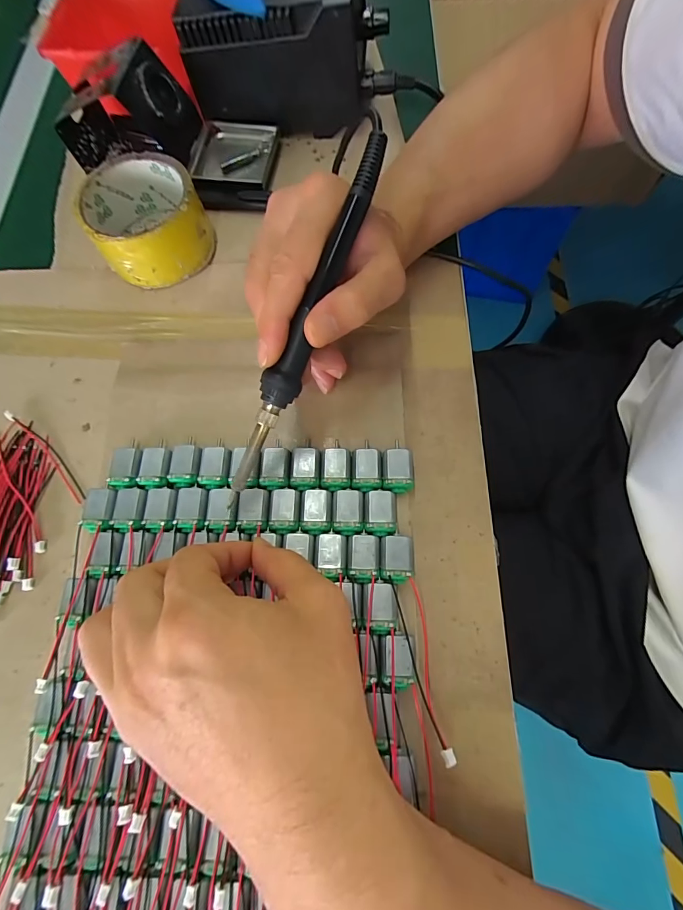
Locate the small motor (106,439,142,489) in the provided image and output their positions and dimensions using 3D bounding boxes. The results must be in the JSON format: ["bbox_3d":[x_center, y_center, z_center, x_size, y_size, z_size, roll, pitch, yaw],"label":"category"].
[{"bbox_3d":[-0.139,0.008,0.262,0.019,0.016,0.030,0,70,1],"label":"small motor"}]

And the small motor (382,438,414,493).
[{"bbox_3d":[0.035,0.009,0.254,0.019,0.015,0.030,1,70,1],"label":"small motor"}]

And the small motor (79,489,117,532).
[{"bbox_3d":[-0.150,0.036,0.254,0.019,0.016,0.026,0,70,1],"label":"small motor"}]

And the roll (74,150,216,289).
[{"bbox_3d":[-0.149,-0.179,0.308,0.081,0.048,0.083,-1,72,3],"label":"roll"}]

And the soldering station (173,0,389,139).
[{"bbox_3d":[-0.047,-0.355,0.344,0.158,0.097,0.121,-2,72,2],"label":"soldering station"}]

